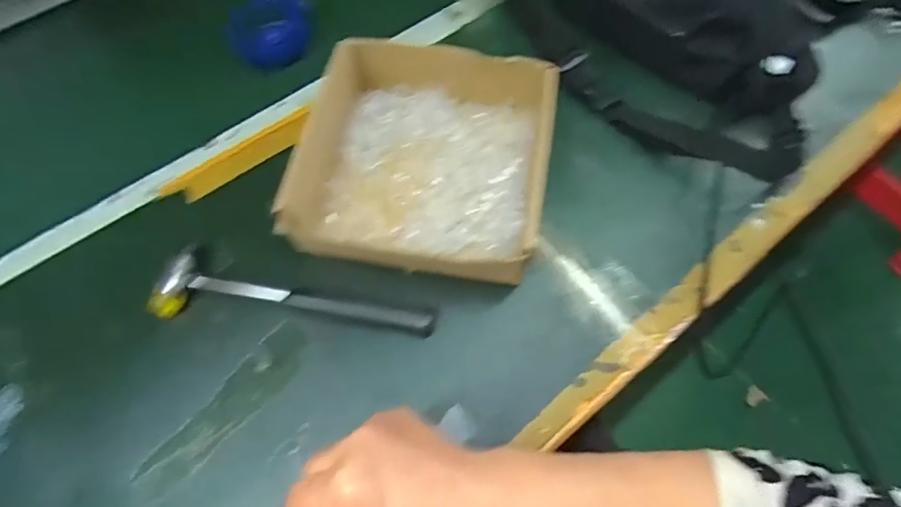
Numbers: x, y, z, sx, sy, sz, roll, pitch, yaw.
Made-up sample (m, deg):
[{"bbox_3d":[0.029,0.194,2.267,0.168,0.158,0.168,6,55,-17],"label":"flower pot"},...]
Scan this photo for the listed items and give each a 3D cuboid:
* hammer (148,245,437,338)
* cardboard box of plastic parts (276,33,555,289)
[{"bbox_3d":[-0.132,0.036,0.397,0.235,0.026,0.058,7,65,5],"label":"hammer"},{"bbox_3d":[-0.020,-0.086,0.429,0.209,0.071,0.204,9,65,6],"label":"cardboard box of plastic parts"}]

